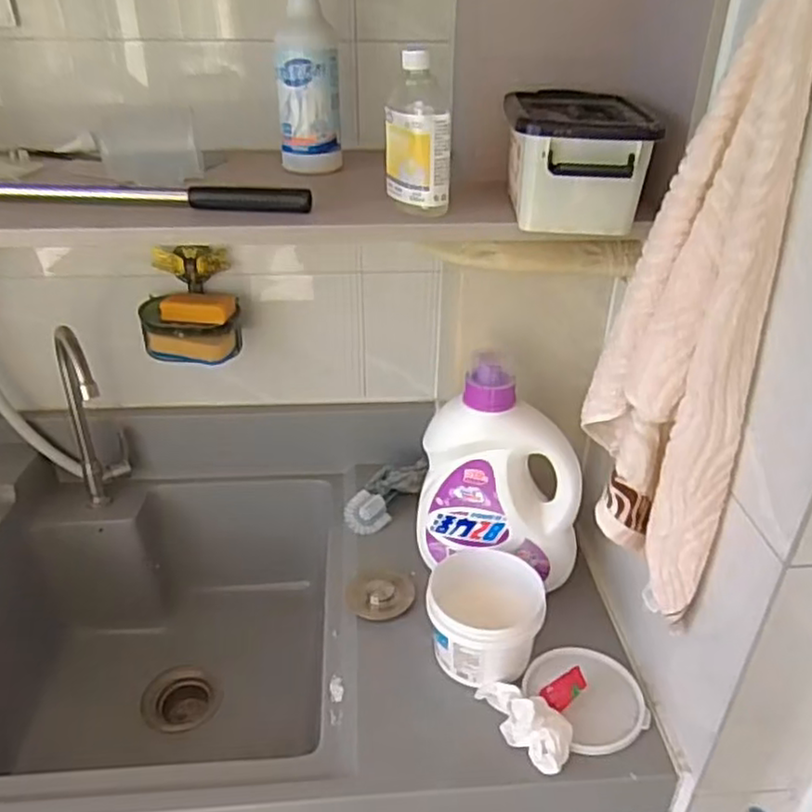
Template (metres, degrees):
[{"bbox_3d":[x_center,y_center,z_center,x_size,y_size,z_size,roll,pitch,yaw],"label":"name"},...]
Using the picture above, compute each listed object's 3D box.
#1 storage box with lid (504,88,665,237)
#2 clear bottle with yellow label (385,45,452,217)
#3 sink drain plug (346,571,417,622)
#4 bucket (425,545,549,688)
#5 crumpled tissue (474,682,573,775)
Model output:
[{"bbox_3d":[0.153,-0.229,0.647,0.120,0.098,0.156,2,32,4],"label":"storage box with lid"},{"bbox_3d":[0.011,-0.247,0.644,0.057,0.130,0.064,-2,32,-4],"label":"clear bottle with yellow label"},{"bbox_3d":[-0.031,0.235,0.878,0.078,0.017,0.086,-18,36,-27],"label":"sink drain plug"},{"bbox_3d":[0.088,0.234,0.779,0.121,0.092,0.113,0,32,0],"label":"bucket"},{"bbox_3d":[0.122,0.316,0.712,0.051,0.044,0.115,-22,38,-31],"label":"crumpled tissue"}]

